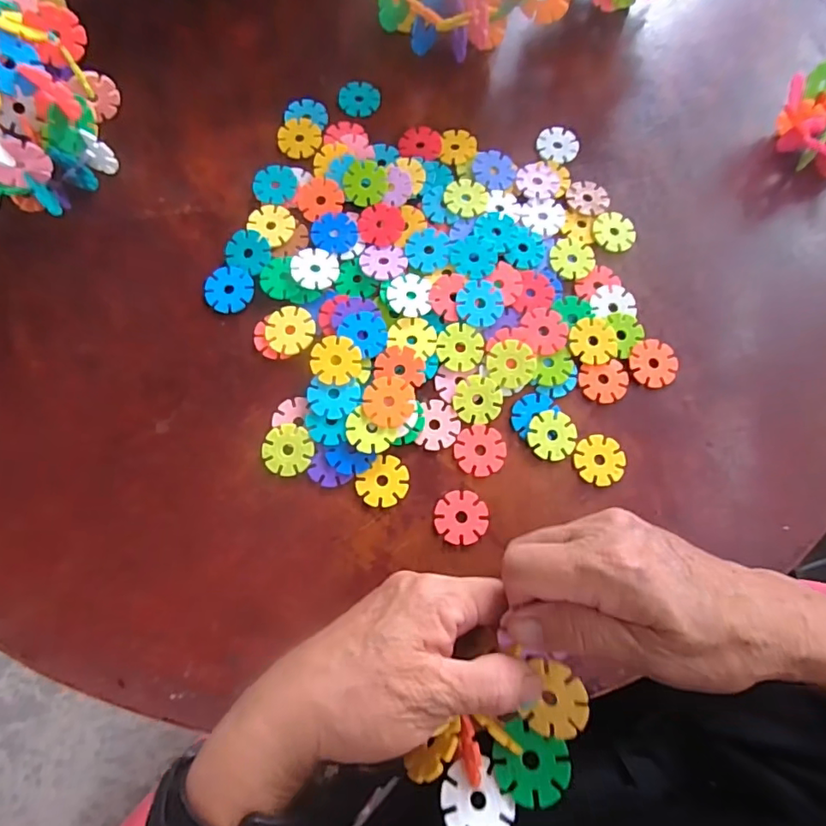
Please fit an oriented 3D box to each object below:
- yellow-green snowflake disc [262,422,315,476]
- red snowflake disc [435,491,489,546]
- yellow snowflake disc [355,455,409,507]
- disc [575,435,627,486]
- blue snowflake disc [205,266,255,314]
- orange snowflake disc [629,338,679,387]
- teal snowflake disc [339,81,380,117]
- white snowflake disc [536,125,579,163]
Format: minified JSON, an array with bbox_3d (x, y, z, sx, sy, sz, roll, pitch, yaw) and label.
[{"bbox_3d":[-0.077,0.022,0.324,0.030,0.004,0.030,0,73,-2],"label":"yellow-green snowflake disc"},{"bbox_3d":[0.029,0.063,0.317,0.031,0.004,0.031,0,73,-2],"label":"red snowflake disc"},{"bbox_3d":[-0.017,0.042,0.322,0.031,0.004,0.027,-43,79,-13],"label":"yellow snowflake disc"},{"bbox_3d":[0.117,0.029,0.330,0.030,0.004,0.030,0,73,-2],"label":"disc"},{"bbox_3d":[-0.122,-0.083,0.351,0.031,0.004,0.032,0,73,-2],"label":"blue snowflake disc"},{"bbox_3d":[0.160,-0.033,0.348,0.030,0.004,0.031,0,73,-2],"label":"orange snowflake disc"},{"bbox_3d":[-0.041,-0.244,0.408,0.030,0.004,0.032,1,73,-1],"label":"teal snowflake disc"},{"bbox_3d":[0.111,-0.205,0.400,0.031,0.004,0.033,0,73,-2],"label":"white snowflake disc"}]

